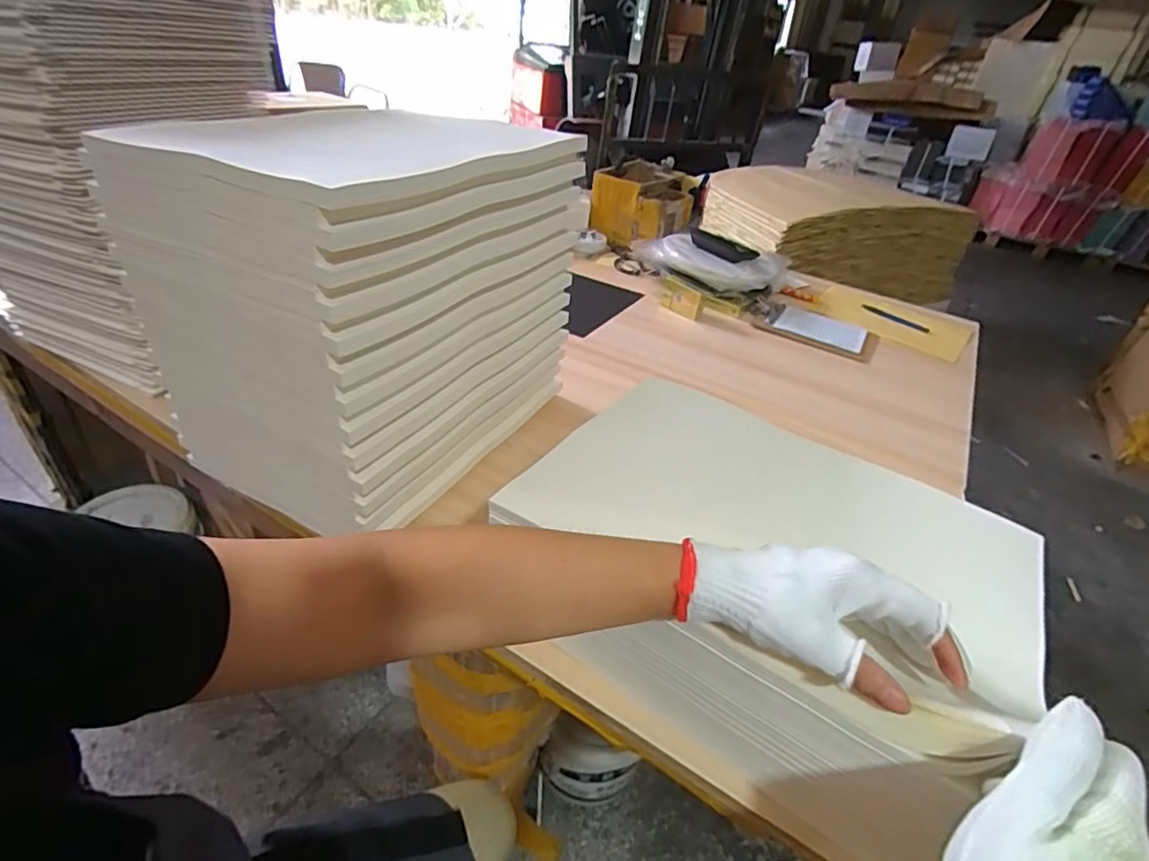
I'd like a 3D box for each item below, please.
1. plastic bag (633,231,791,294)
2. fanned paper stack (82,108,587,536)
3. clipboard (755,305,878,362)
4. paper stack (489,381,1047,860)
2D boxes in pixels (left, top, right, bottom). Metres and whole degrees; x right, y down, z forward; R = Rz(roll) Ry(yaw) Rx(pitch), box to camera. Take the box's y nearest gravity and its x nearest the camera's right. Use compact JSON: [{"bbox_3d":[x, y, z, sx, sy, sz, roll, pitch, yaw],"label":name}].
[{"bbox_3d":[0.295,-0.360,1.237,0.294,0.076,0.205,22,38,20],"label":"plastic bag"},{"bbox_3d":[-0.208,-0.147,0.624,0.267,0.320,0.374,22,38,20],"label":"fanned paper stack"},{"bbox_3d":[0.465,-0.196,1.092,0.216,0.018,0.130,19,39,20],"label":"clipboard"},{"bbox_3d":[0.142,0.117,0.478,0.336,0.168,0.252,25,42,26],"label":"paper stack"}]

